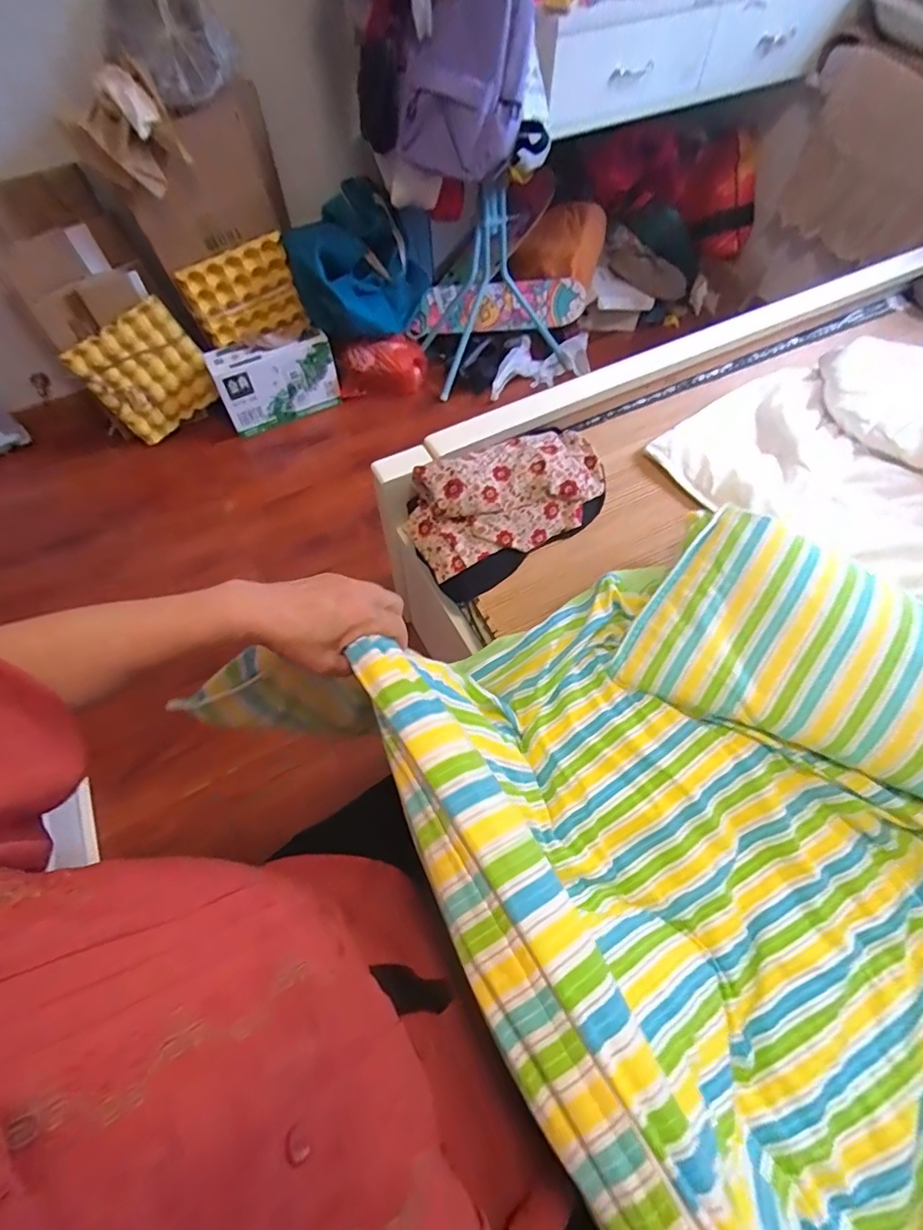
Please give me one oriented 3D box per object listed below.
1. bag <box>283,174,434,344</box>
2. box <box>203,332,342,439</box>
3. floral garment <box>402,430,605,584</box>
[{"bbox_3d":[-0.276,-0.958,1.482,0.202,0.283,0.383,31,65,18],"label":"bag"},{"bbox_3d":[-0.526,-0.672,1.533,0.324,0.197,0.100,-23,62,-12],"label":"box"},{"bbox_3d":[0.077,-0.196,0.853,0.331,0.085,0.163,-23,62,-11],"label":"floral garment"}]

